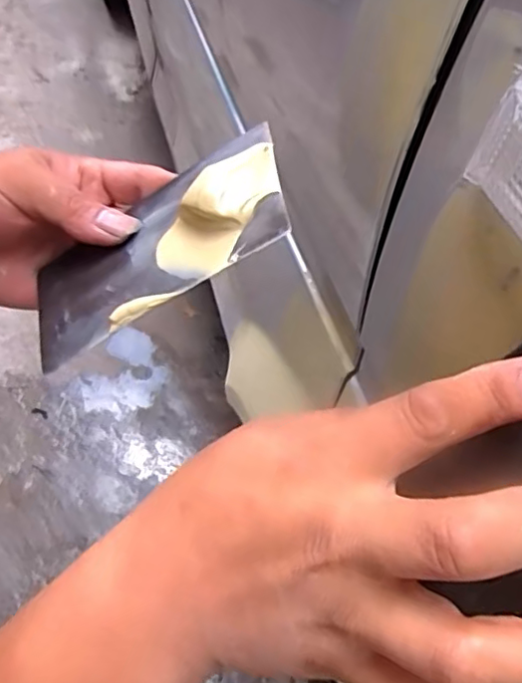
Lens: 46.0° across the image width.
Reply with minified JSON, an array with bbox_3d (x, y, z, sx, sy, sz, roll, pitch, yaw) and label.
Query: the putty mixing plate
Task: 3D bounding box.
[{"bbox_3d":[-0.050,-0.045,0.279,0.132,0.015,0.068,-32,52,12],"label":"putty mixing plate"}]

